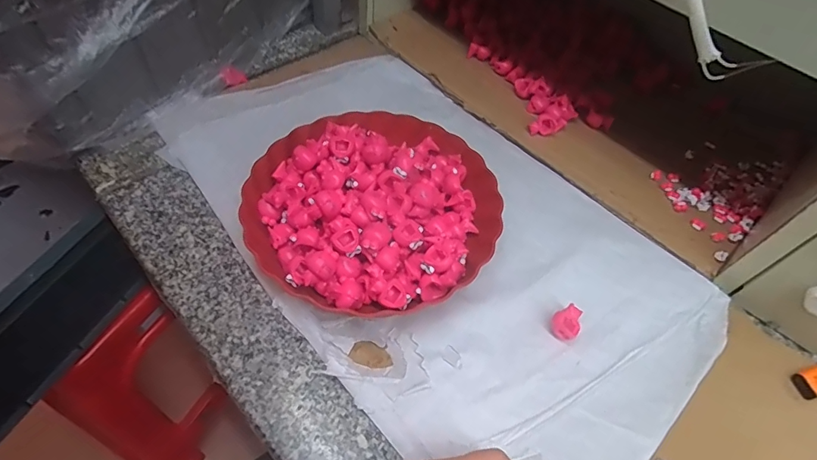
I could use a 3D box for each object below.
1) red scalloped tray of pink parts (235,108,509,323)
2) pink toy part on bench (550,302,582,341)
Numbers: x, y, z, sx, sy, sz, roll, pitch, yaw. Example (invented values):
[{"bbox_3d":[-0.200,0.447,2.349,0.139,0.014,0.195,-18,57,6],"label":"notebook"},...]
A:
[{"bbox_3d":[-0.033,-0.027,0.445,0.245,0.064,0.235,-10,58,-11],"label":"red scalloped tray of pink parts"},{"bbox_3d":[0.144,0.086,0.407,0.025,0.015,0.034,34,61,17],"label":"pink toy part on bench"}]

